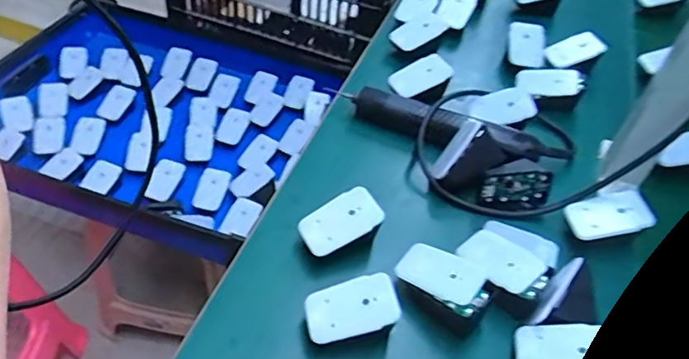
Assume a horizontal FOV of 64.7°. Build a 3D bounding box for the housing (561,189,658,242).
[{"bbox_3d":[0.244,0.033,0.502,0.068,0.008,0.044,-19,46,13],"label":"housing"}]

